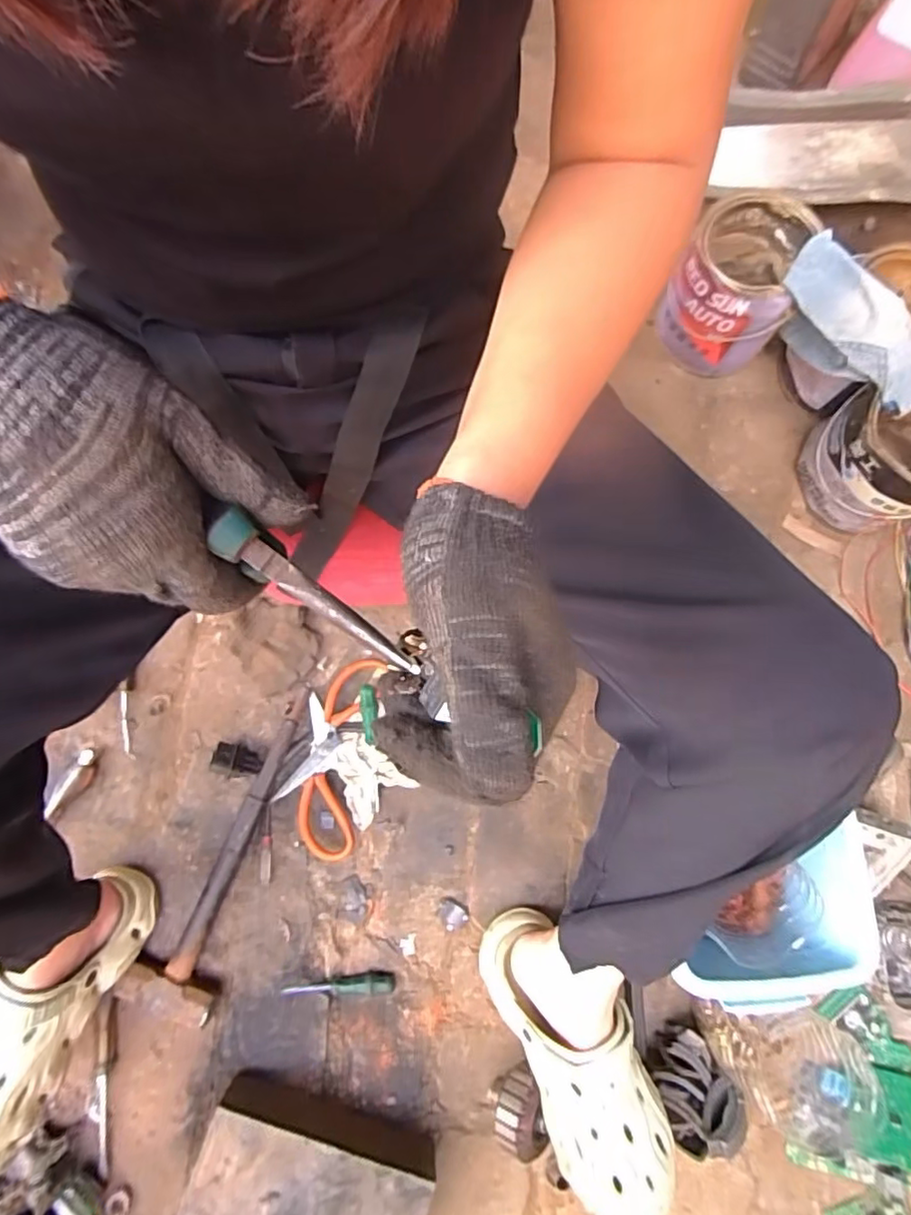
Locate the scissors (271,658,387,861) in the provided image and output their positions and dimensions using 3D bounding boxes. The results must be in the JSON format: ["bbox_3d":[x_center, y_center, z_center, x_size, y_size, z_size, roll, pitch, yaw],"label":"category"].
[{"bbox_3d":[-0.148,0.166,0.693,0.093,0.014,0.224,9,76,-1],"label":"scissors"}]

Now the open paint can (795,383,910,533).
[{"bbox_3d":[0.541,-0.182,0.745,0.160,0.138,0.151,1,77,-3],"label":"open paint can"}]

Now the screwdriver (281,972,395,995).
[{"bbox_3d":[-0.125,0.410,0.648,0.118,0.020,0.019,-5,77,-5],"label":"screwdriver"}]

